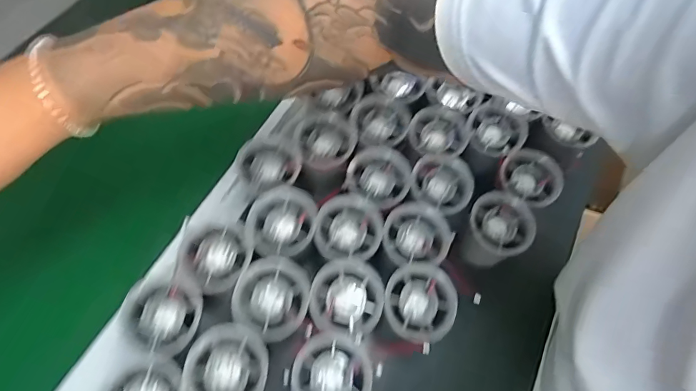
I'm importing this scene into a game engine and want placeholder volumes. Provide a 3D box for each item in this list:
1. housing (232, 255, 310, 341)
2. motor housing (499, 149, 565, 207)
[{"bbox_3d":[-0.058,0.079,0.322,0.056,0.015,0.057,2,64,-3],"label":"housing"},{"bbox_3d":[0.171,-0.015,0.393,0.055,0.018,0.055,2,64,-3],"label":"motor housing"}]

